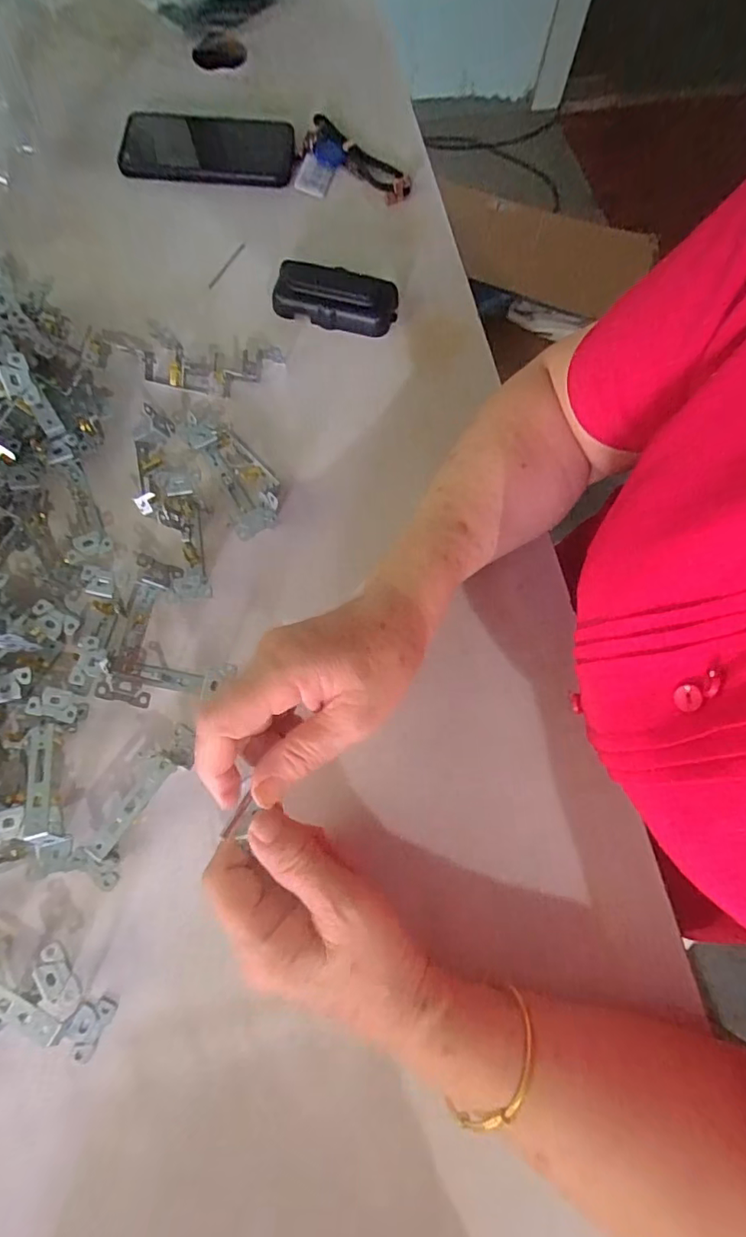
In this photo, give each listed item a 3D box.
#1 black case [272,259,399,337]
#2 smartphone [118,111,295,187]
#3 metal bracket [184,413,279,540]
[{"bbox_3d":[-0.034,-0.287,0.462,0.107,0.028,0.050,16,74,3],"label":"black case"},{"bbox_3d":[-0.166,-0.474,0.518,0.169,0.013,0.090,1,73,-2],"label":"smartphone"},{"bbox_3d":[-0.104,-0.112,0.400,0.044,0.027,0.111,-27,76,-9],"label":"metal bracket"}]

